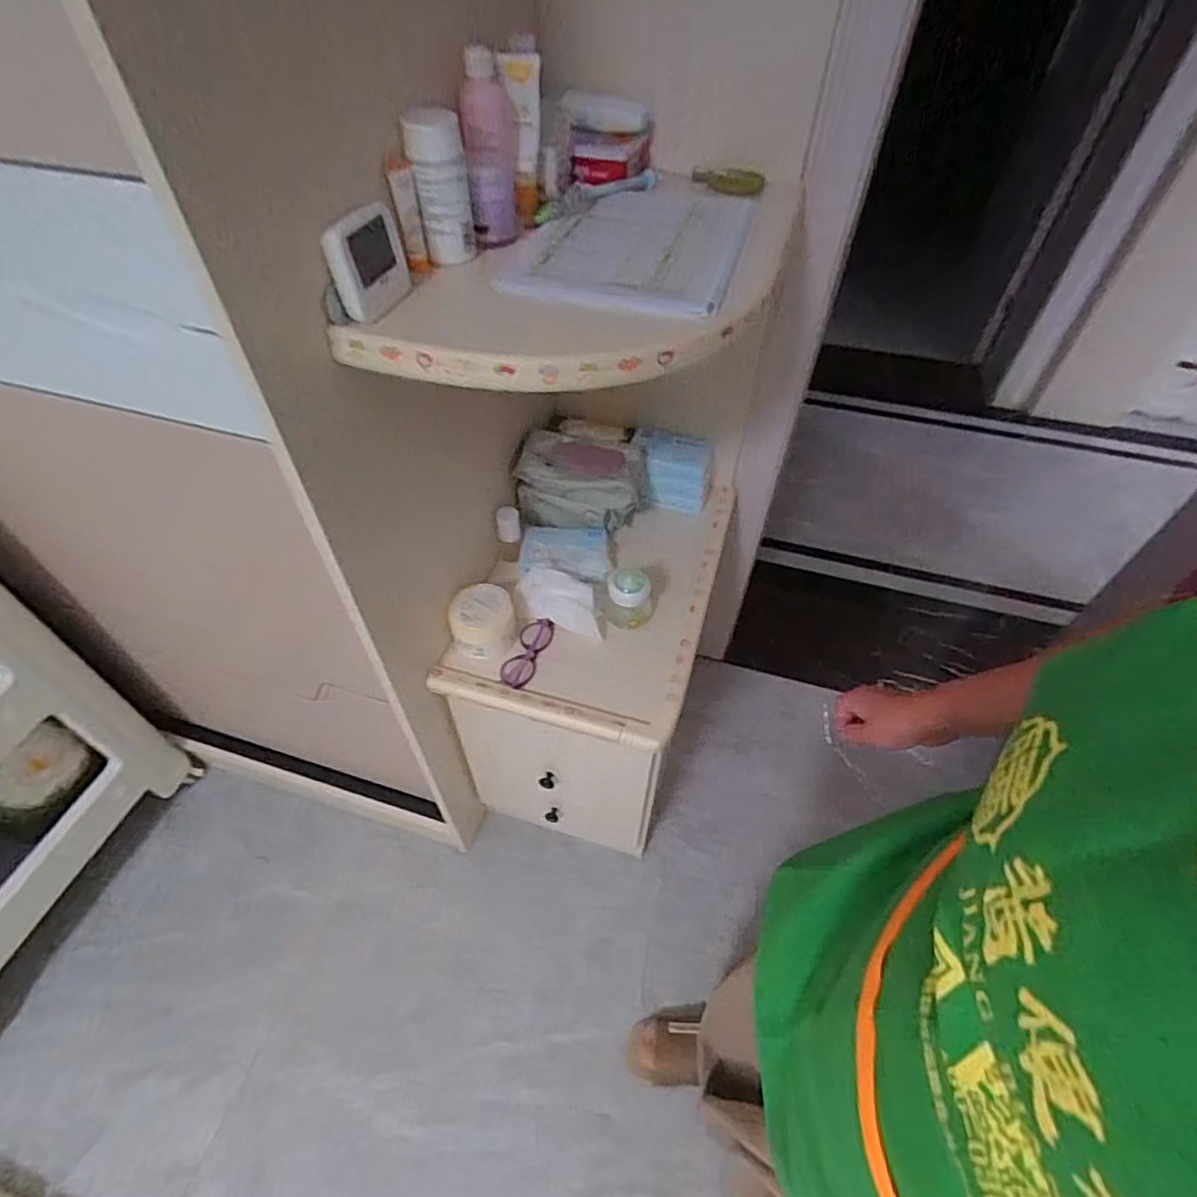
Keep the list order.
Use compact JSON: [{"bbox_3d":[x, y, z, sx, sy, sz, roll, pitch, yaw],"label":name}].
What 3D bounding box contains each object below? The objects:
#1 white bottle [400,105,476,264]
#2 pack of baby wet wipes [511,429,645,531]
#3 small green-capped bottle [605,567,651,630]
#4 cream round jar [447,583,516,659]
[{"bbox_3d":[-0.150,-0.395,0.598,0.053,0.120,0.053,-6,50,-6],"label":"white bottle"},{"bbox_3d":[-0.028,-0.199,1.040,0.205,0.125,0.108,2,50,1],"label":"pack of baby wet wipes"},{"bbox_3d":[0.046,0.004,0.936,0.066,0.088,0.053,5,50,4],"label":"small green-capped bottle"},{"bbox_3d":[-0.167,0.032,0.897,0.089,0.067,0.083,0,50,-1],"label":"cream round jar"}]

